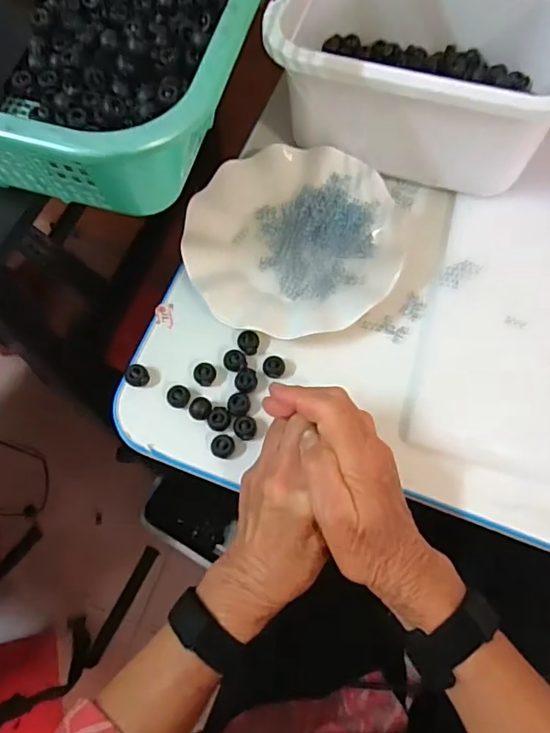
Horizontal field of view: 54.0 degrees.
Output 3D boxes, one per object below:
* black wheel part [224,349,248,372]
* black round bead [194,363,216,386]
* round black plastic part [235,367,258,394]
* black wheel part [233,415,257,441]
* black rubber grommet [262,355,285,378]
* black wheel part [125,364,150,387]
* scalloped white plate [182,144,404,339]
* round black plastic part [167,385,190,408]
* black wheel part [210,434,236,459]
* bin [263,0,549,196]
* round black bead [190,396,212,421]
[{"bbox_3d":[-0.032,-0.004,0.432,0.017,0.009,0.020,-33,76,-9],"label":"black wheel part"},{"bbox_3d":[-0.058,0.006,0.443,0.018,0.008,0.018,0,73,0],"label":"black round bead"},{"bbox_3d":[-0.022,0.011,0.426,0.018,0.005,0.019,0,73,0],"label":"round black plastic part"},{"bbox_3d":[-0.022,0.046,0.412,0.018,0.006,0.017,0,73,0],"label":"black wheel part"},{"bbox_3d":[-0.001,0.000,0.431,0.018,0.010,0.017,0,73,0],"label":"black rubber grommet"},{"bbox_3d":[-0.109,0.007,0.428,0.017,0.009,0.018,0,73,0],"label":"black wheel part"},{"bbox_3d":[0.014,-0.107,0.460,0.174,0.017,0.172,0,73,0],"label":"scalloped white plate"},{"bbox_3d":[-0.075,0.024,0.420,0.018,0.011,0.017,0,73,0],"label":"round black plastic part"},{"bbox_3d":[-0.039,0.060,0.407,0.018,0.008,0.018,0,73,0],"label":"black wheel part"},{"bbox_3d":[0.128,-0.268,0.461,0.242,0.103,0.178,18,70,6],"label":"bin"},{"bbox_3d":[-0.058,0.033,0.425,0.016,0.014,0.017,0,73,0],"label":"round black bead"}]

